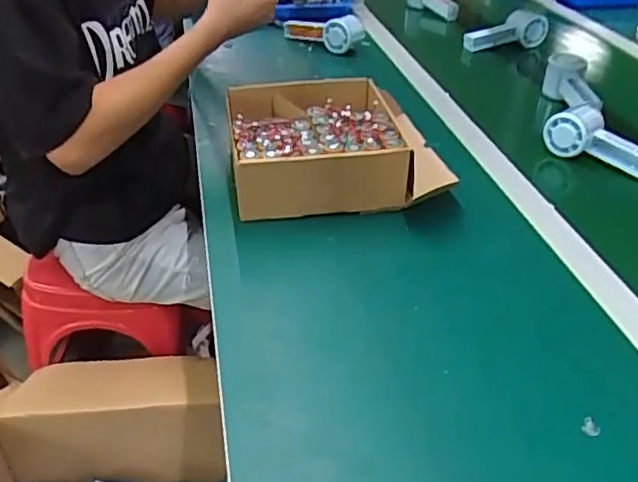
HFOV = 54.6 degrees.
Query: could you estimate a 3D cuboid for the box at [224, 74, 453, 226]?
[{"bbox_3d":[0.015,-0.113,0.722,0.230,0.079,0.206,-5,36,-7],"label":"box"}]

